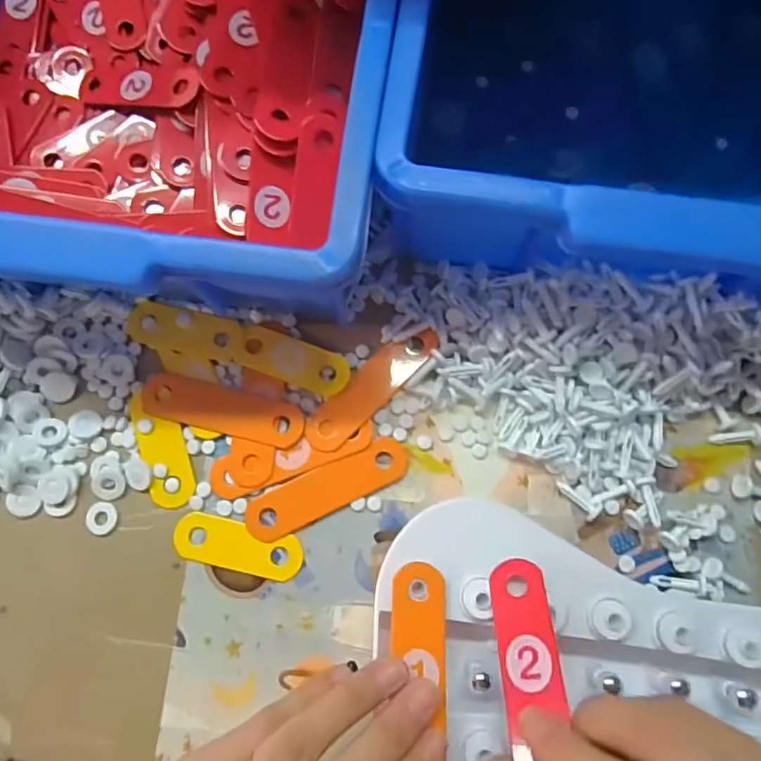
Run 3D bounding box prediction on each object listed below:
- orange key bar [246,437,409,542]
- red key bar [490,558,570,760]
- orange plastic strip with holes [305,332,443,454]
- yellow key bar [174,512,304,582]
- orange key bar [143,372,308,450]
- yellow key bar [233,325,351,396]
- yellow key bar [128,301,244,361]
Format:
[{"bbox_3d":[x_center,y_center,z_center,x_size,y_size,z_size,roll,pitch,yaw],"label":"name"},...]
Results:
[{"bbox_3d":[-0.027,0.054,0.274,0.084,0.004,0.023,-26,81,-3],"label":"orange key bar"},{"bbox_3d":[0.056,0.105,0.207,0.023,0.009,0.077,-14,47,16],"label":"red key bar"},{"bbox_3d":[-0.004,0.003,0.285,0.022,0.009,0.082,44,84,8],"label":"orange plastic strip with holes"},{"bbox_3d":[-0.070,0.083,0.270,0.063,0.004,0.023,13,81,4],"label":"yellow key bar"},{"bbox_3d":[-0.082,0.015,0.281,0.085,0.004,0.024,13,81,4],"label":"orange key bar"},{"bbox_3d":[-0.046,-0.011,0.284,0.061,0.004,0.022,19,81,5],"label":"yellow key bar"},{"bbox_3d":[-0.105,-0.026,0.291,0.062,0.005,0.023,12,81,3],"label":"yellow key bar"}]

